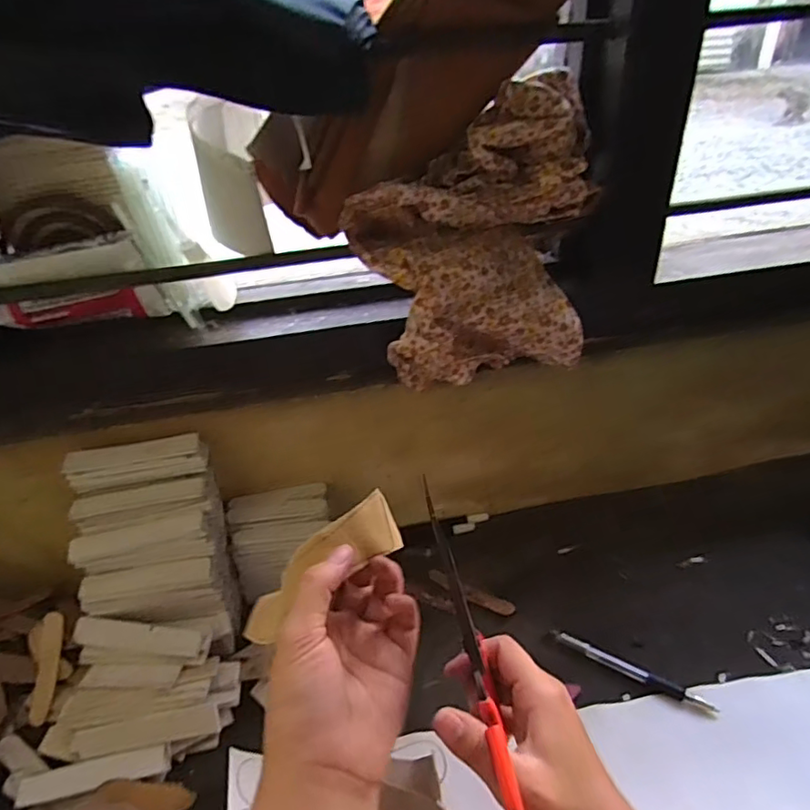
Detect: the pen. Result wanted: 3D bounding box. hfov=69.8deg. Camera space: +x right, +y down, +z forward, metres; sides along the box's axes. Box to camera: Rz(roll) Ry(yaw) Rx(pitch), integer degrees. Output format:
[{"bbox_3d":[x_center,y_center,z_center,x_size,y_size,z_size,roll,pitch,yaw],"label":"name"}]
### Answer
[{"bbox_3d":[0.186,0.219,0.479,0.130,0.011,0.012,18,42,27],"label":"pen"}]

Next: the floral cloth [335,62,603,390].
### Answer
[{"bbox_3d":[0.058,-0.122,0.467,0.190,0.203,0.105,-16,38,-15],"label":"floral cloth"}]

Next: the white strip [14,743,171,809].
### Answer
[{"bbox_3d":[-0.231,0.274,0.432,0.108,0.007,0.022,-10,37,-7],"label":"white strip"}]

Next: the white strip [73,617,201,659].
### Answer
[{"bbox_3d":[-0.220,0.191,0.477,0.107,0.004,0.022,5,67,4],"label":"white strip"}]

